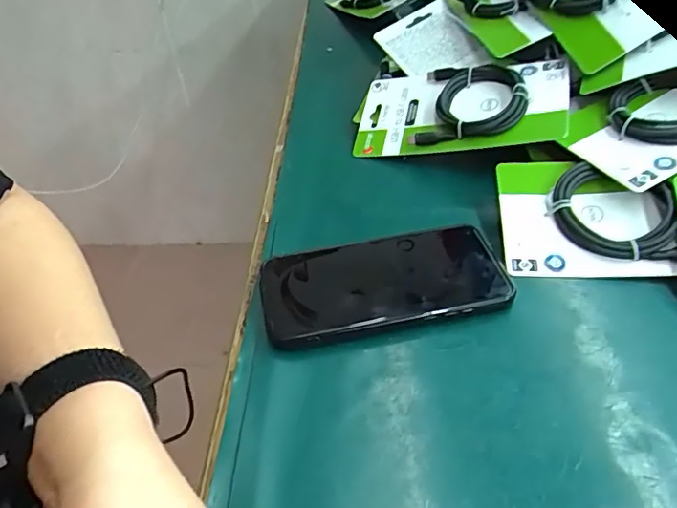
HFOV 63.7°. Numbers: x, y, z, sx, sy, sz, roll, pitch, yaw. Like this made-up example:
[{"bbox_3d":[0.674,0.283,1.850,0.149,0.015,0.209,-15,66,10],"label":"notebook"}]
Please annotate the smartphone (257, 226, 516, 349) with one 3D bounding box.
[{"bbox_3d":[0.030,0.016,0.357,0.157,0.013,0.070,-10,49,-8],"label":"smartphone"}]

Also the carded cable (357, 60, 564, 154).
[{"bbox_3d":[0.106,-0.130,0.484,0.179,0.025,0.096,-1,54,22],"label":"carded cable"}]

